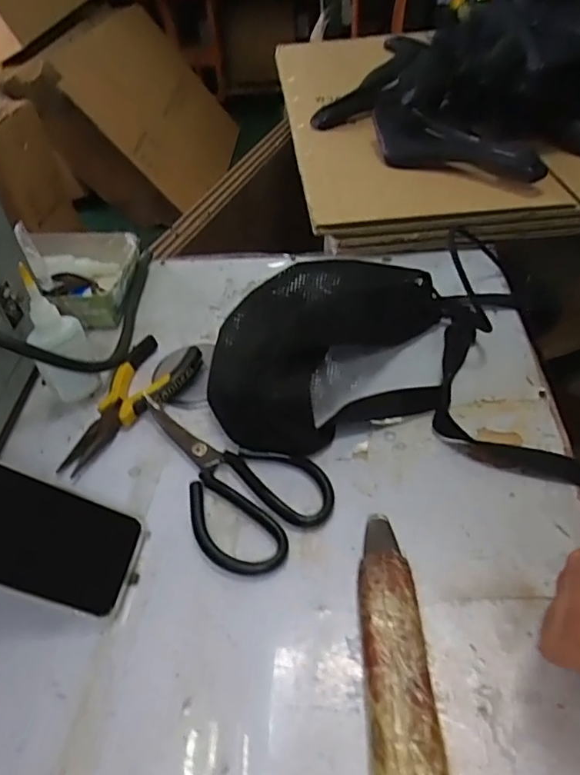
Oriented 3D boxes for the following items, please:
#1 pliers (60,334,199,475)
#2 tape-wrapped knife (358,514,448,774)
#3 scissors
[{"bbox_3d":[-0.136,0.012,0.495,0.071,0.020,0.154,10,48,16],"label":"pliers"},{"bbox_3d":[0.060,0.164,0.334,0.040,0.019,0.186,-4,45,3],"label":"tape-wrapped knife"},{"bbox_3d":[-0.047,0.060,0.448,0.105,0.014,0.185,-26,49,-18],"label":"scissors"}]

